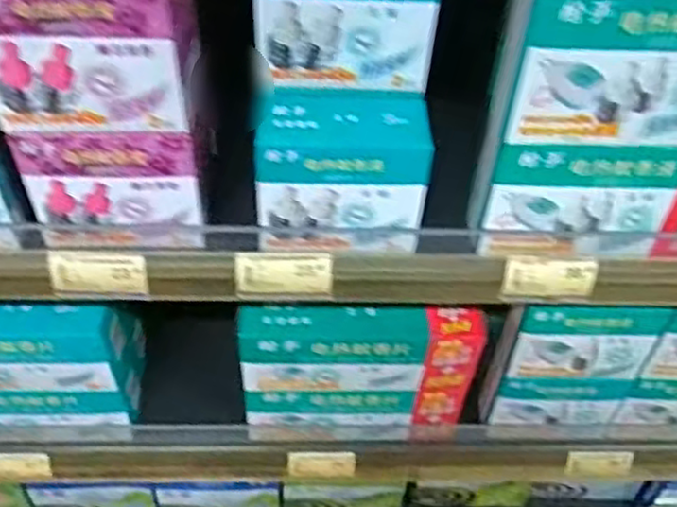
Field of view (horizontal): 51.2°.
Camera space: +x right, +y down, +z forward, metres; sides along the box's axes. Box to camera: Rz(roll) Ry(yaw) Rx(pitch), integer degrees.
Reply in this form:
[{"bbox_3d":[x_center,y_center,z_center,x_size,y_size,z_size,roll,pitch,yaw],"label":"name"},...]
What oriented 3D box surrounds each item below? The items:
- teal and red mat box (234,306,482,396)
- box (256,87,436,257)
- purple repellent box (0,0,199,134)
[{"bbox_3d":[0.020,0.090,0.632,0.207,0.100,0.038,3,47,-1],"label":"teal and red mat box"},{"bbox_3d":[0.002,-0.054,0.486,0.111,0.098,0.052,1,47,-3],"label":"box"},{"bbox_3d":[-0.146,-0.123,0.409,0.116,0.102,0.045,-3,47,-6],"label":"purple repellent box"}]

